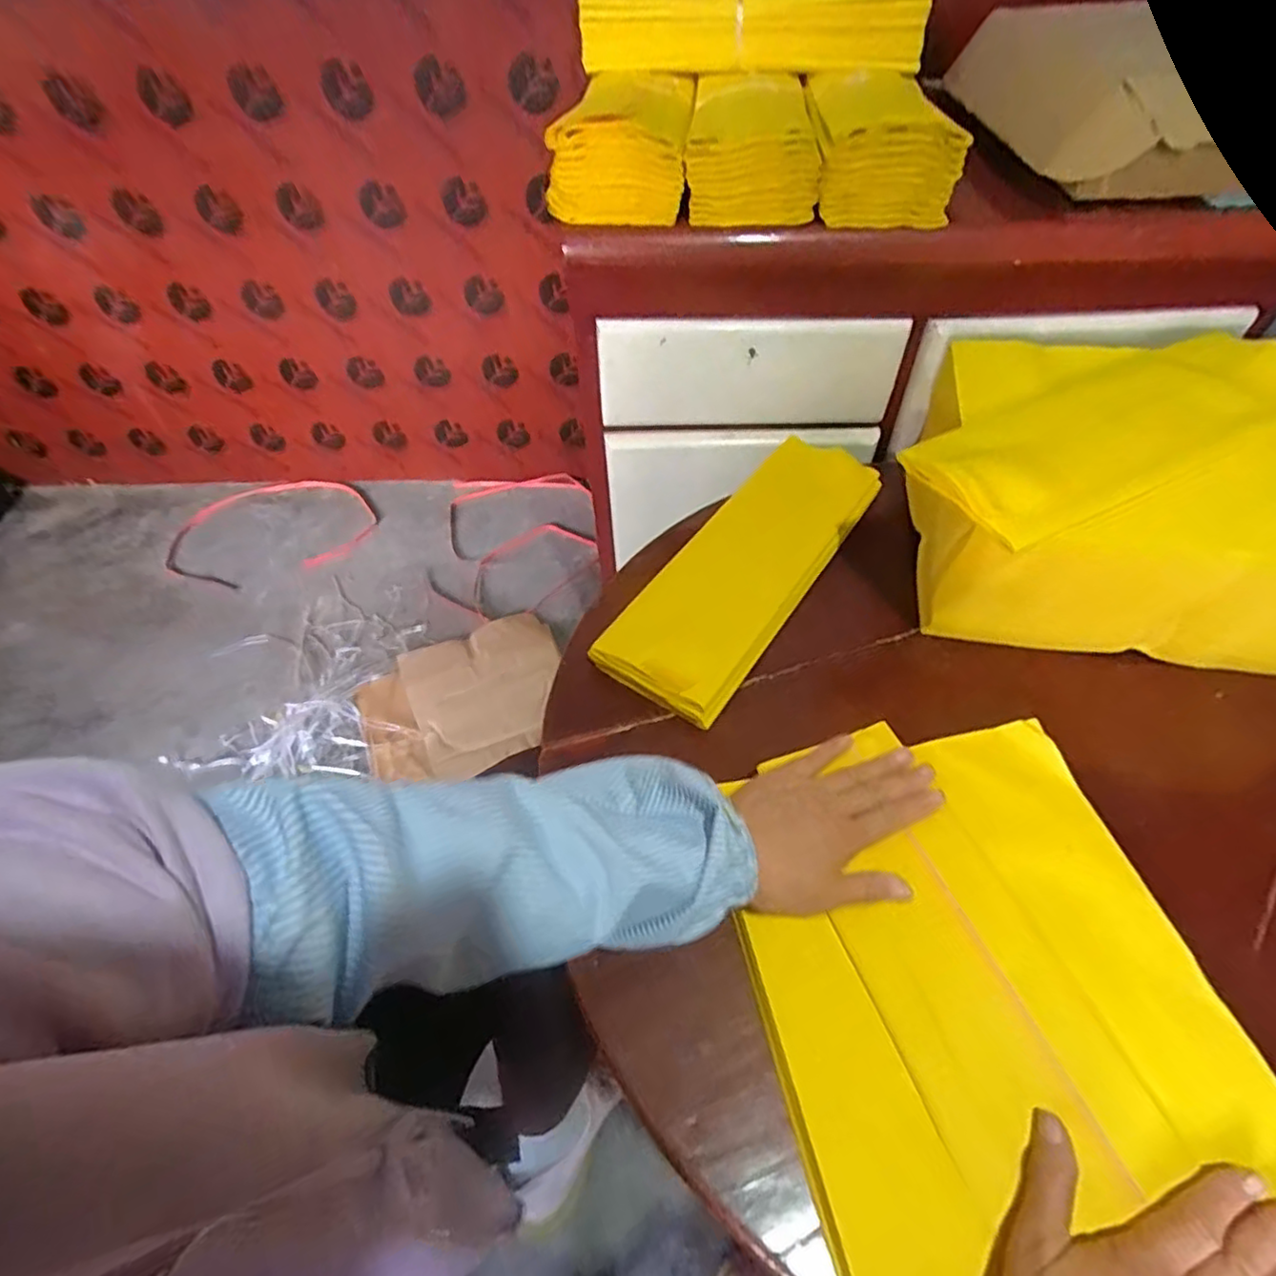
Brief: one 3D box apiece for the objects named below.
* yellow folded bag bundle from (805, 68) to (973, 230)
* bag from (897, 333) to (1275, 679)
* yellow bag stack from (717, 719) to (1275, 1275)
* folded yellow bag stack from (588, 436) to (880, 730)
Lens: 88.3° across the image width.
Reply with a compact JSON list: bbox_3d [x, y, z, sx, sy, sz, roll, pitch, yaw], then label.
[{"bbox_3d":[0.233,-0.497,0.651,0.119,0.076,0.243,2,53,3],"label":"yellow folded bag bundle"},{"bbox_3d":[0.427,-0.119,0.573,0.400,0.151,0.281,10,54,9],"label":"bag"},{"bbox_3d":[0.215,0.226,0.402,0.268,0.018,0.357,-11,54,-6],"label":"yellow bag stack"},{"bbox_3d":[0.107,-0.076,0.625,0.119,0.037,0.347,29,59,21],"label":"folded yellow bag stack"}]

